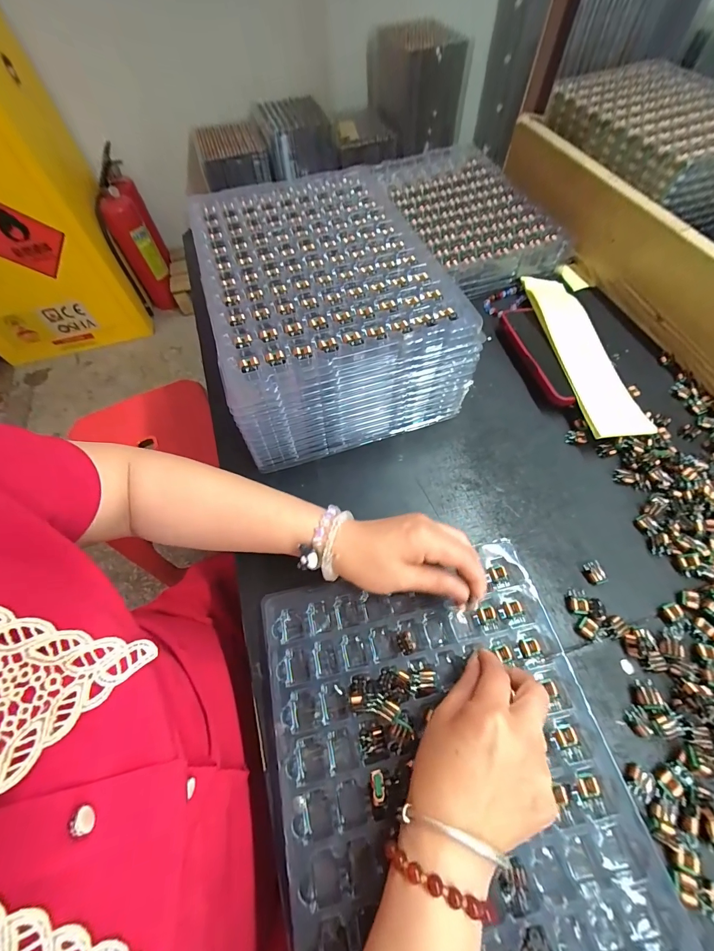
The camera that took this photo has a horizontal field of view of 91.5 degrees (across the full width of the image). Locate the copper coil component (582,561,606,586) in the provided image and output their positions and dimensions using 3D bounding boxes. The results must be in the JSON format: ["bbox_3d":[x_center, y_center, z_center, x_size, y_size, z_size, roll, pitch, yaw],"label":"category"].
[{"bbox_3d":[0.220,0.091,0.324,0.016,0.009,0.020,-16,65,-6],"label":"copper coil component"}]

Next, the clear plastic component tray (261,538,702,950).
[{"bbox_3d":[0.068,0.232,0.246,0.239,0.034,0.333,-13,65,-5],"label":"clear plastic component tray"}]

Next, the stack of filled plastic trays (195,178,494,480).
[{"bbox_3d":[-0.048,-0.207,0.431,0.242,0.130,0.341,-18,62,-8],"label":"stack of filled plastic trays"}]

